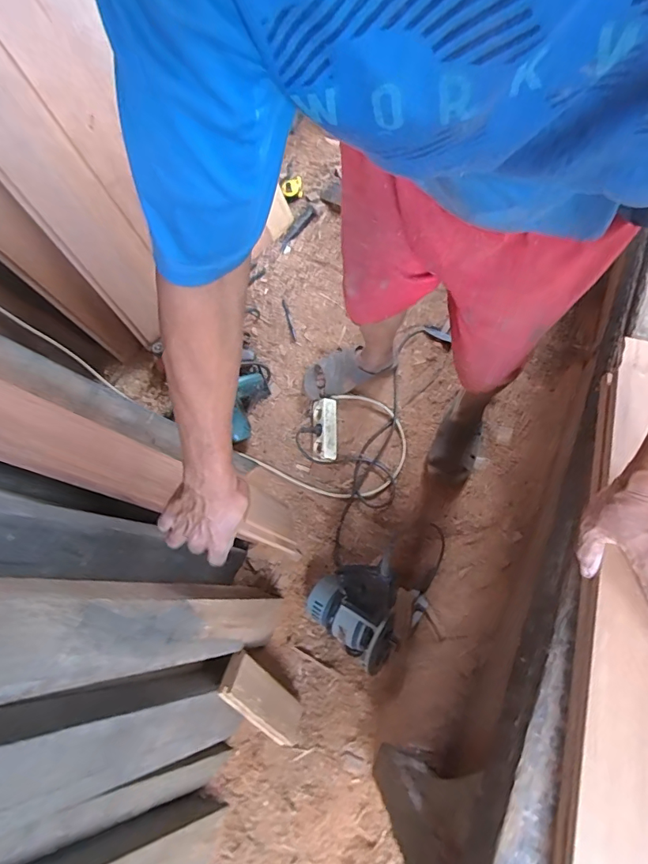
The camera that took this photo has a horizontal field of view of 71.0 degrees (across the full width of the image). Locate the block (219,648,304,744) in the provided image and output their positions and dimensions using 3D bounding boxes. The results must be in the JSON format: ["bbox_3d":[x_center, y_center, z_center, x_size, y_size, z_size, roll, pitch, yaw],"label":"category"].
[{"bbox_3d":[-0.121,0.561,0.946,0.030,0.249,0.094,-16,31,30],"label":"block"}]

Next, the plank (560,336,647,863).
[{"bbox_3d":[0.339,0.220,0.491,0.111,0.031,0.688,13,76,2],"label":"plank"}]

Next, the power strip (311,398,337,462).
[{"bbox_3d":[0.002,-0.008,1.181,0.067,0.057,0.168,0,72,2],"label":"power strip"}]

